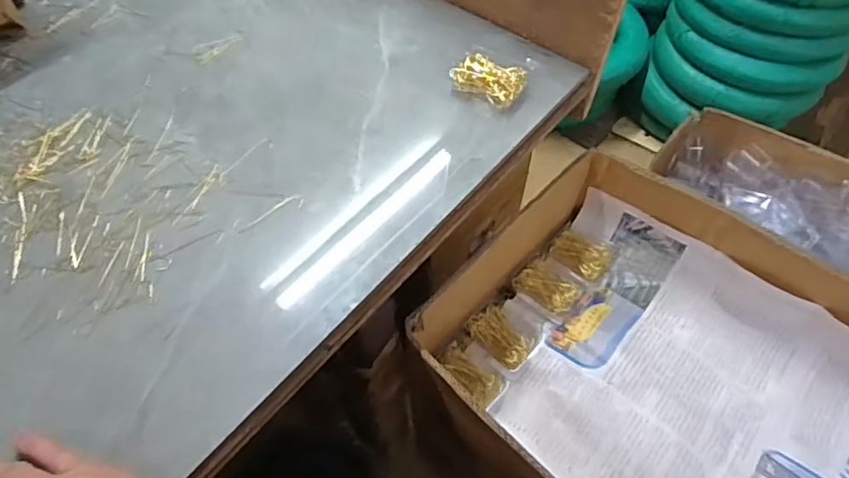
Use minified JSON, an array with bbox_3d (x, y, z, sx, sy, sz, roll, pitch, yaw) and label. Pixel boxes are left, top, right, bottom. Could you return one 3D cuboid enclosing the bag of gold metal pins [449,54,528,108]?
[{"bbox_3d":[0.068,-0.169,0.582,0.073,0.027,0.042,22,58,14],"label":"bag of gold metal pins"}]

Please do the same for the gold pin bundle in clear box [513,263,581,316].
[{"bbox_3d":[0.141,0.056,0.642,0.045,0.012,0.072,-38,62,-24],"label":"gold pin bundle in clear box"}]

